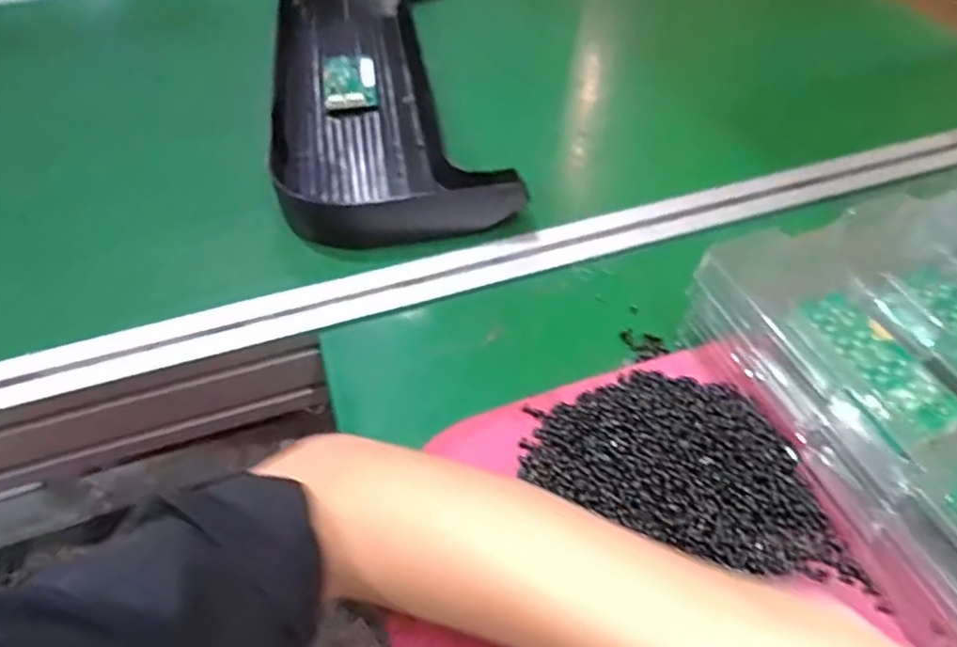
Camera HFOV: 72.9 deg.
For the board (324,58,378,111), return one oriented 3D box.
[{"bbox_3d":[-0.124,-0.231,0.629,0.048,0.018,0.094,-8,49,-6],"label":"board"}]

